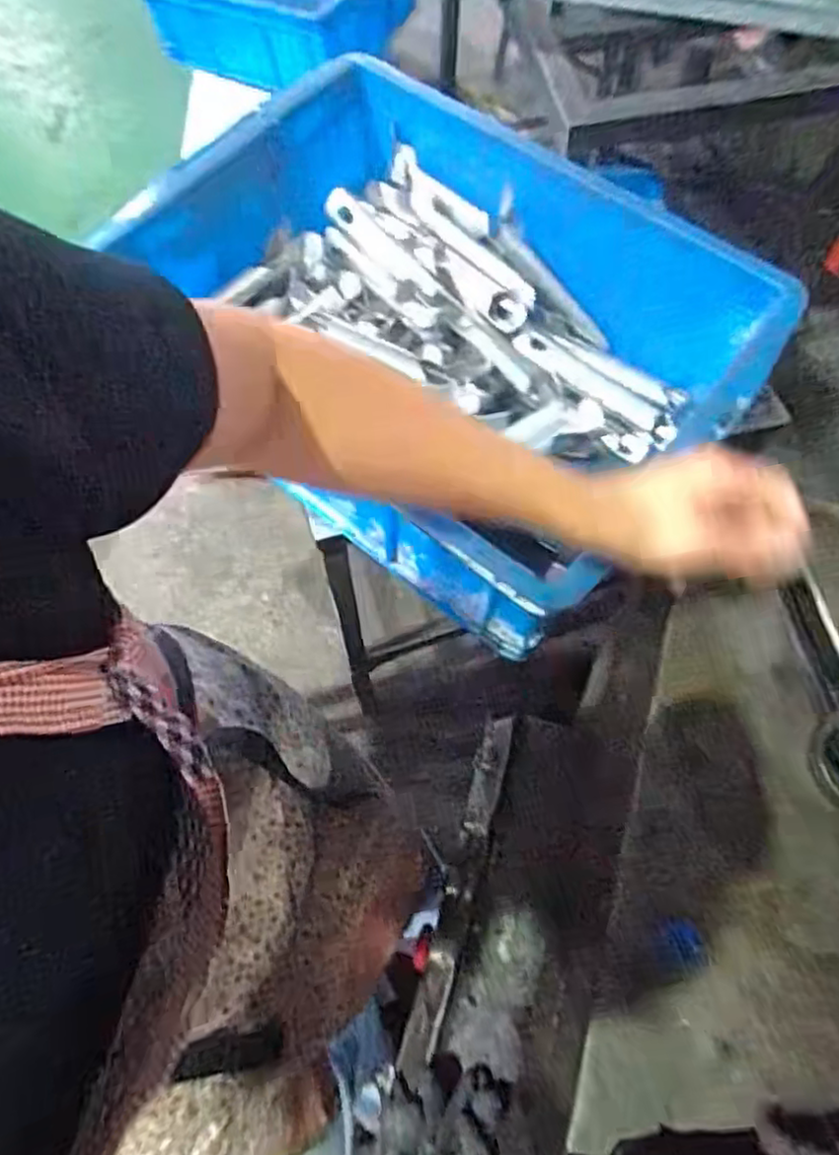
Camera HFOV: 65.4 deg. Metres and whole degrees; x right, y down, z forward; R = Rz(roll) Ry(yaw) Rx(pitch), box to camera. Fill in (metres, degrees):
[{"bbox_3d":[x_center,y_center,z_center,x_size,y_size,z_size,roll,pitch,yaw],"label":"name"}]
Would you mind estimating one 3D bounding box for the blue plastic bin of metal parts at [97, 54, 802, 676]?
[{"bbox_3d":[0.009,-0.219,0.595,0.477,0.160,0.346,38,74,13],"label":"blue plastic bin of metal parts"}]

